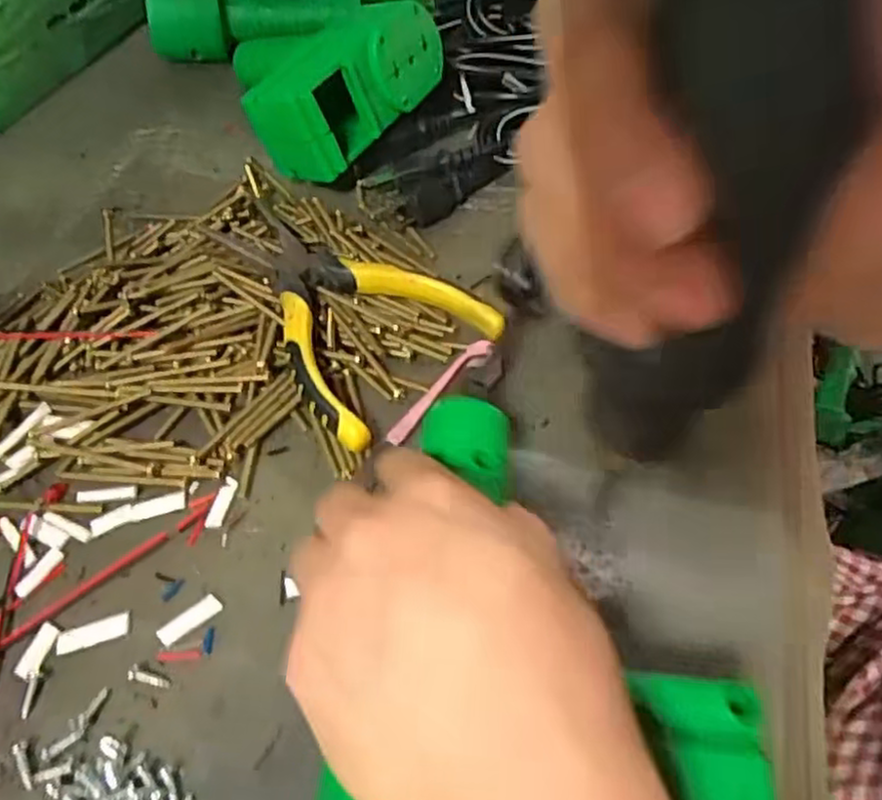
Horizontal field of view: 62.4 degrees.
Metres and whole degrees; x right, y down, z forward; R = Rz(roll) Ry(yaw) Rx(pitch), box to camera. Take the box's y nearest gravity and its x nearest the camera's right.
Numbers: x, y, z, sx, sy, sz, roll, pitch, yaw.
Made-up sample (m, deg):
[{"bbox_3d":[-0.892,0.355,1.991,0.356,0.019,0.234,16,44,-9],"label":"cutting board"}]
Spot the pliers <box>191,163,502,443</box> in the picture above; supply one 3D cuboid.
[{"bbox_3d":[-0.060,-0.050,0.348,0.154,0.031,0.095,35,60,28],"label":"pliers"}]

